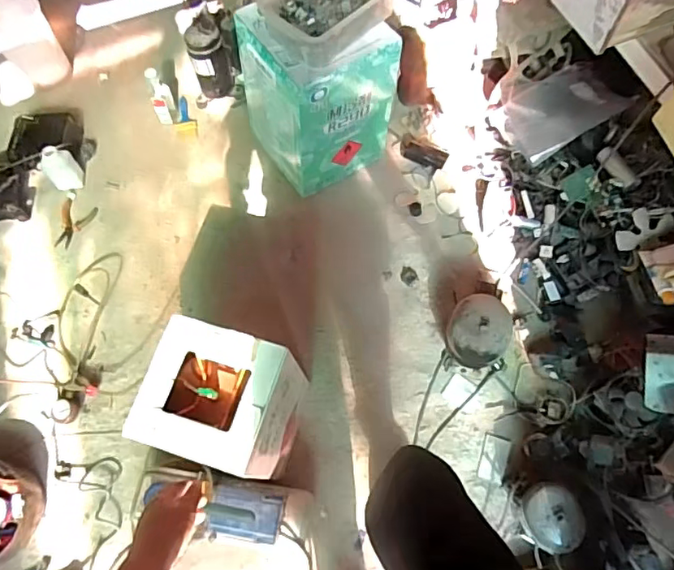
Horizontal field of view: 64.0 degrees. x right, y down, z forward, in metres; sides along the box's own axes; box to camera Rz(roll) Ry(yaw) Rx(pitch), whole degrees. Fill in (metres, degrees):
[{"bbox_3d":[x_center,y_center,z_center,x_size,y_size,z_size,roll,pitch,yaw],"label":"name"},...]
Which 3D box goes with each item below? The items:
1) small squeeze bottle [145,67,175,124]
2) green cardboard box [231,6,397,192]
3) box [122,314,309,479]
[{"bbox_3d":[-0.557,-0.591,1.711,0.068,0.200,0.055,-23,68,-9],"label":"small squeeze bottle"},{"bbox_3d":[-0.058,-0.534,1.515,0.322,0.484,0.314,-33,70,-13],"label":"green cardboard box"},{"bbox_3d":[-0.236,0.280,1.207,0.256,0.430,0.244,16,67,8],"label":"box"}]

